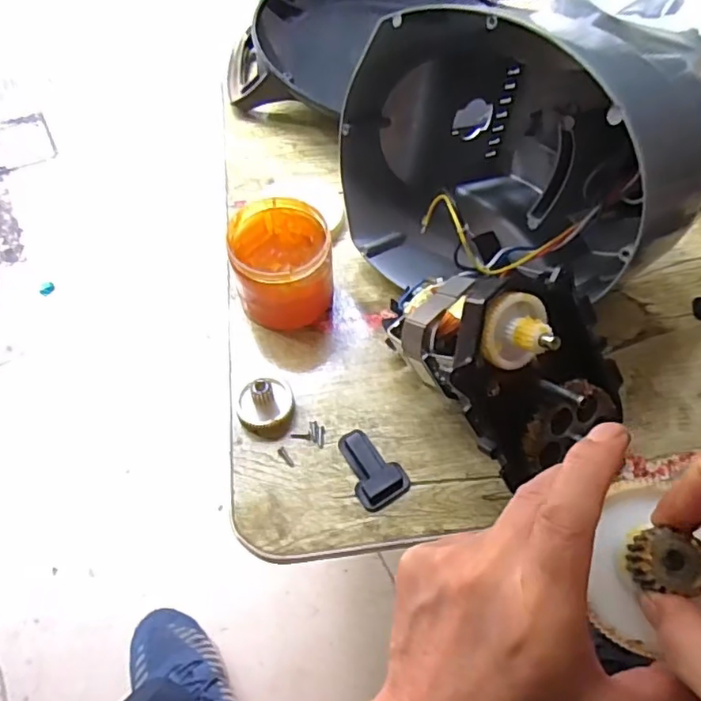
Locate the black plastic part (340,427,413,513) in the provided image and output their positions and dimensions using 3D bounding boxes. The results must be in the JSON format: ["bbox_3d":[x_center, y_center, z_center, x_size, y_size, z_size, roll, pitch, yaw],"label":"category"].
[{"bbox_3d":[0.016,0.085,0.425,0.039,0.011,0.058,-25,65,-15],"label":"black plastic part"}]

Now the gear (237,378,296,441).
[{"bbox_3d":[-0.063,0.043,0.434,0.044,0.034,0.039,-14,62,-10],"label":"gear"}]

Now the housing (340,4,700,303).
[{"bbox_3d":[0.134,-0.151,0.460,0.226,0.211,0.248,-33,66,-19],"label":"housing"}]

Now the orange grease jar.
[{"bbox_3d":[-0.057,-0.071,0.480,0.083,0.067,0.090,-10,60,-7],"label":"orange grease jar"}]

